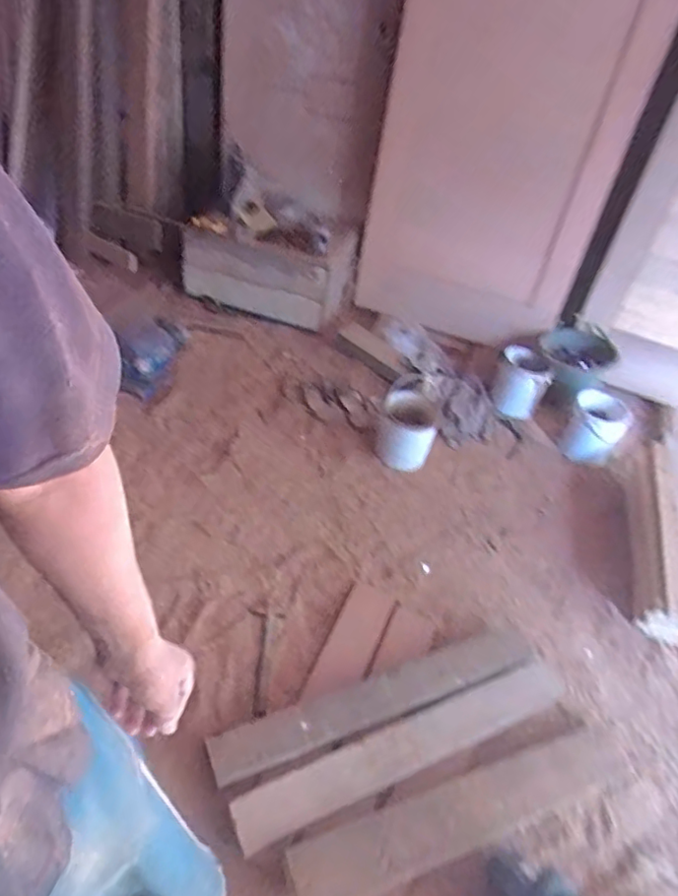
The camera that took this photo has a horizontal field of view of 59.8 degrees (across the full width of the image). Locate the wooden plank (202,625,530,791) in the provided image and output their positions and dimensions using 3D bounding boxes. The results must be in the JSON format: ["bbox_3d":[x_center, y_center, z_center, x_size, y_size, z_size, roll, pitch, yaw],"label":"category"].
[{"bbox_3d":[0.091,0.551,1.312,0.754,0.042,0.109,-15,52,-17],"label":"wooden plank"}]

